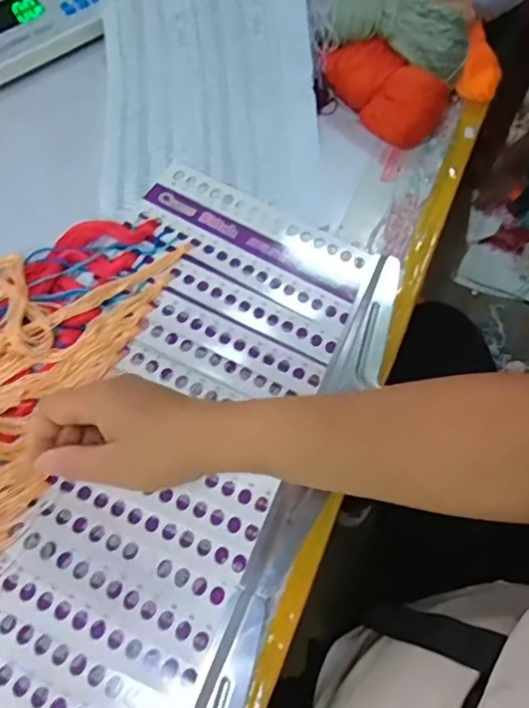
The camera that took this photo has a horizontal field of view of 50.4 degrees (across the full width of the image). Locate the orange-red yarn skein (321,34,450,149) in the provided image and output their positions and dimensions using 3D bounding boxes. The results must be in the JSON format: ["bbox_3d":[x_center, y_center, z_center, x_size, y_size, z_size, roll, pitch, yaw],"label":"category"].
[{"bbox_3d":[0.117,-0.264,0.556,0.125,0.055,0.050,40,70,13],"label":"orange-red yarn skein"}]

